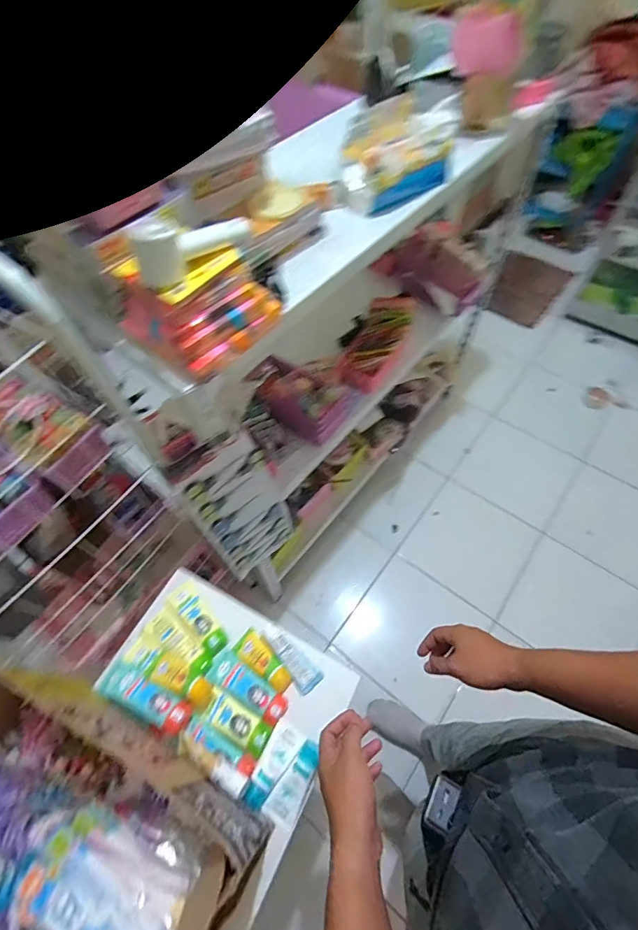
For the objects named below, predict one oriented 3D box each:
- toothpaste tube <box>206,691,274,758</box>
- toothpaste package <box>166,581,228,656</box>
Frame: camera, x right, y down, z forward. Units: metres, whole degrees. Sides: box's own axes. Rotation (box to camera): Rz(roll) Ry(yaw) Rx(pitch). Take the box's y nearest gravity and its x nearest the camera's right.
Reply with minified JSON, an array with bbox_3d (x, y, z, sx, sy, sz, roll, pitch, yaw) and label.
[{"bbox_3d":[-0.125,0.412,0.660,0.108,0.021,0.043,26,64,16],"label":"toothpaste tube"},{"bbox_3d":[-0.219,0.276,0.749,0.046,0.023,0.144,-38,65,-19],"label":"toothpaste package"}]

